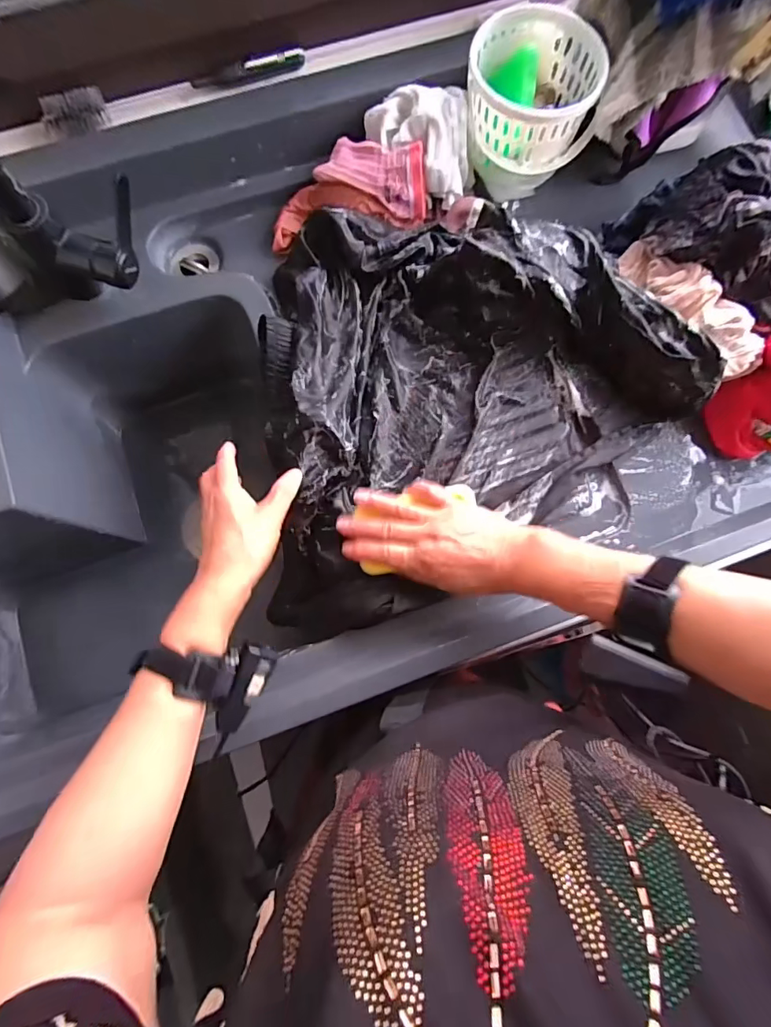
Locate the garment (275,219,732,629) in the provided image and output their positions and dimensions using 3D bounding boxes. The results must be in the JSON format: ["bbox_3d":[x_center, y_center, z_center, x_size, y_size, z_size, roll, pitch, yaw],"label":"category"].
[{"bbox_3d":[0.092,-0.114,0.472,0.412,0.083,0.425,-1,81,-2],"label":"garment"}]

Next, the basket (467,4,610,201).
[{"bbox_3d":[0.156,-0.447,0.513,0.134,0.092,0.139,9,80,0],"label":"basket"}]

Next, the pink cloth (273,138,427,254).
[{"bbox_3d":[-0.042,-0.359,0.529,0.175,0.054,0.084,-7,80,13],"label":"pink cloth"}]

